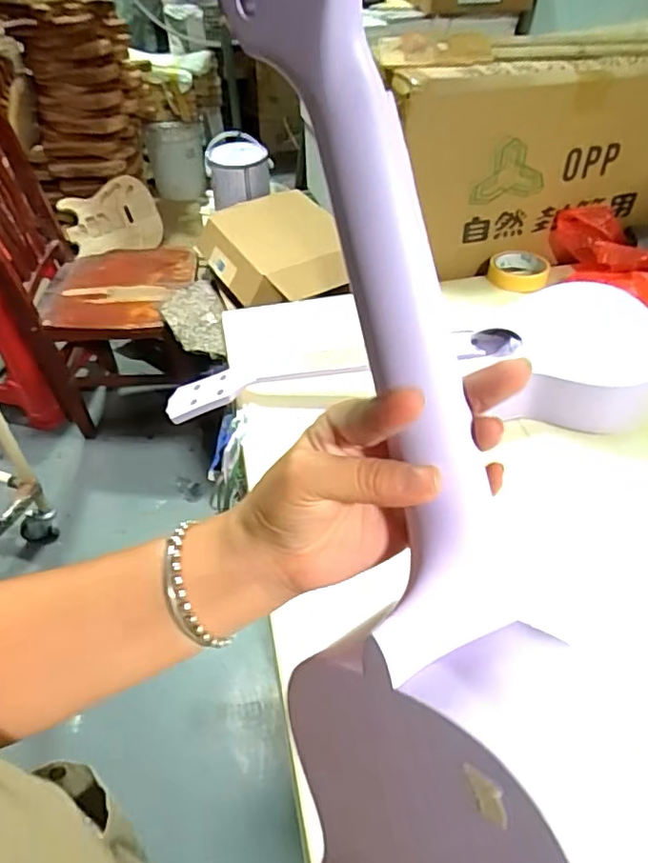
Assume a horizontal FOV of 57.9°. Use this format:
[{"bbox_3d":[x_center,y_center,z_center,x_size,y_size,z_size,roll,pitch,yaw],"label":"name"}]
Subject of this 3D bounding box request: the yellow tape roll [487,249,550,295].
[{"bbox_3d":[0.298,-0.246,0.898,0.087,0.029,0.087,-1,44,1],"label":"yellow tape roll"}]

